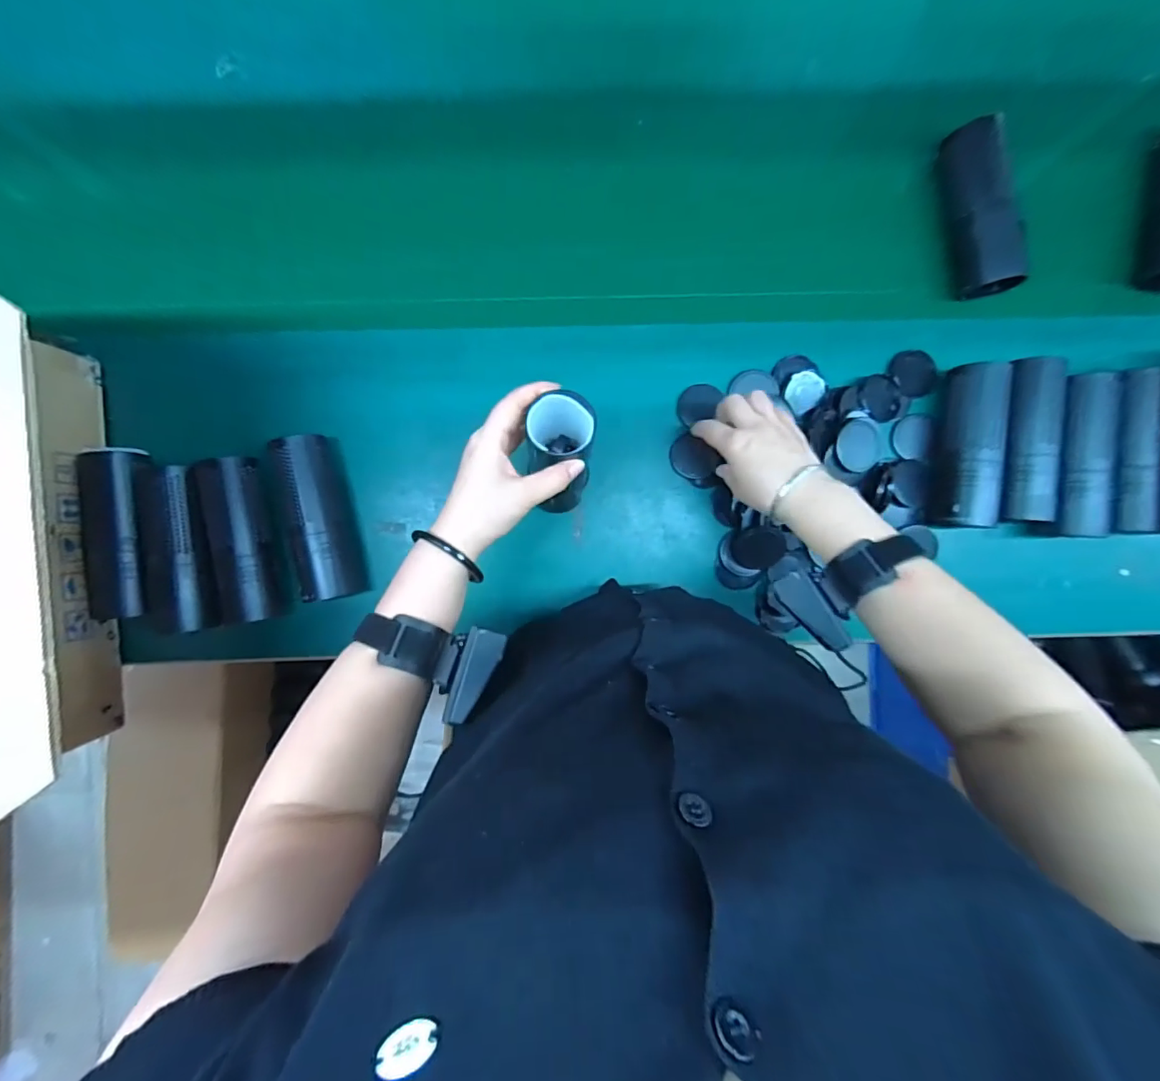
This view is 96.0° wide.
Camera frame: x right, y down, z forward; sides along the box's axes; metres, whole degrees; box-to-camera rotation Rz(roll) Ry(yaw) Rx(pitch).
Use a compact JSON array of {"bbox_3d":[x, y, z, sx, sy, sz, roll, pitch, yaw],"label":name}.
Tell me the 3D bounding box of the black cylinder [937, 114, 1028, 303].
[{"bbox_3d":[0.410,-0.339,0.533,0.045,0.051,0.165,-11,91,-1],"label":"black cylinder"}]

